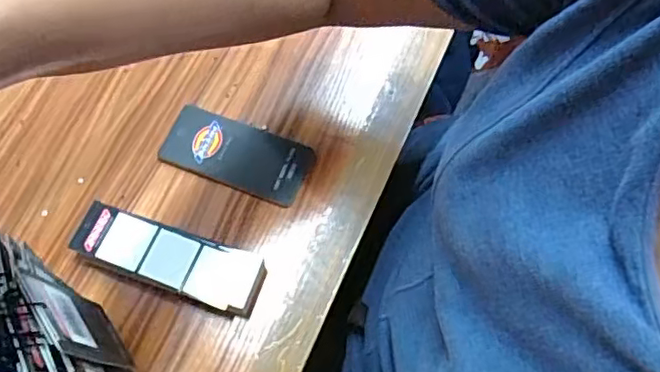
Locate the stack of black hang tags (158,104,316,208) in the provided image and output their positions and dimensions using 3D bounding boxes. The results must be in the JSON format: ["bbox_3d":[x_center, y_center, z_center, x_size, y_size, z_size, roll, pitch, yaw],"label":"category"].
[{"bbox_3d":[-0.071,-0.025,0.454,0.112,0.008,0.053,20,68,8],"label":"stack of black hang tags"}]

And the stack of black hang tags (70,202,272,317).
[{"bbox_3d":[-0.111,0.050,0.413,0.129,0.021,0.041,17,67,7],"label":"stack of black hang tags"}]

